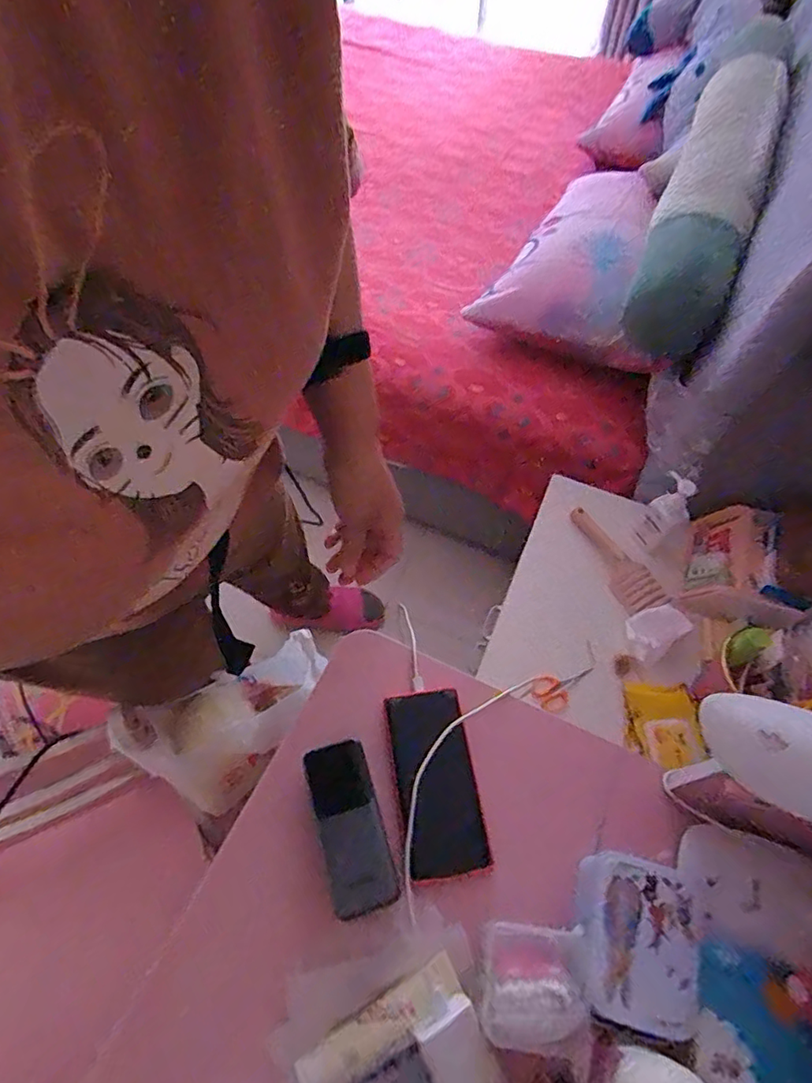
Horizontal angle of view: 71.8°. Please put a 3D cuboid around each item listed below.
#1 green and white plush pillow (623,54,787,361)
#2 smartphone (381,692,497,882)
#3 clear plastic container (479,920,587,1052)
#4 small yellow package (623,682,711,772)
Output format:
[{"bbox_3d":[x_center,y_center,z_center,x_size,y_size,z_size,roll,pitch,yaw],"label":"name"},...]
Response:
[{"bbox_3d":[0.606,-0.704,1.117,0.166,0.187,0.865,22,61,11],"label":"green and white plush pillow"},{"bbox_3d":[0.027,0.218,0.517,0.073,0.012,0.160,-8,60,-7],"label":"smartphone"},{"bbox_3d":[0.091,0.322,0.412,0.069,0.061,0.068,9,59,3],"label":"clear plastic container"},{"bbox_3d":[0.356,0.255,0.782,0.095,0.027,0.112,2,59,-1],"label":"small yellow package"}]

